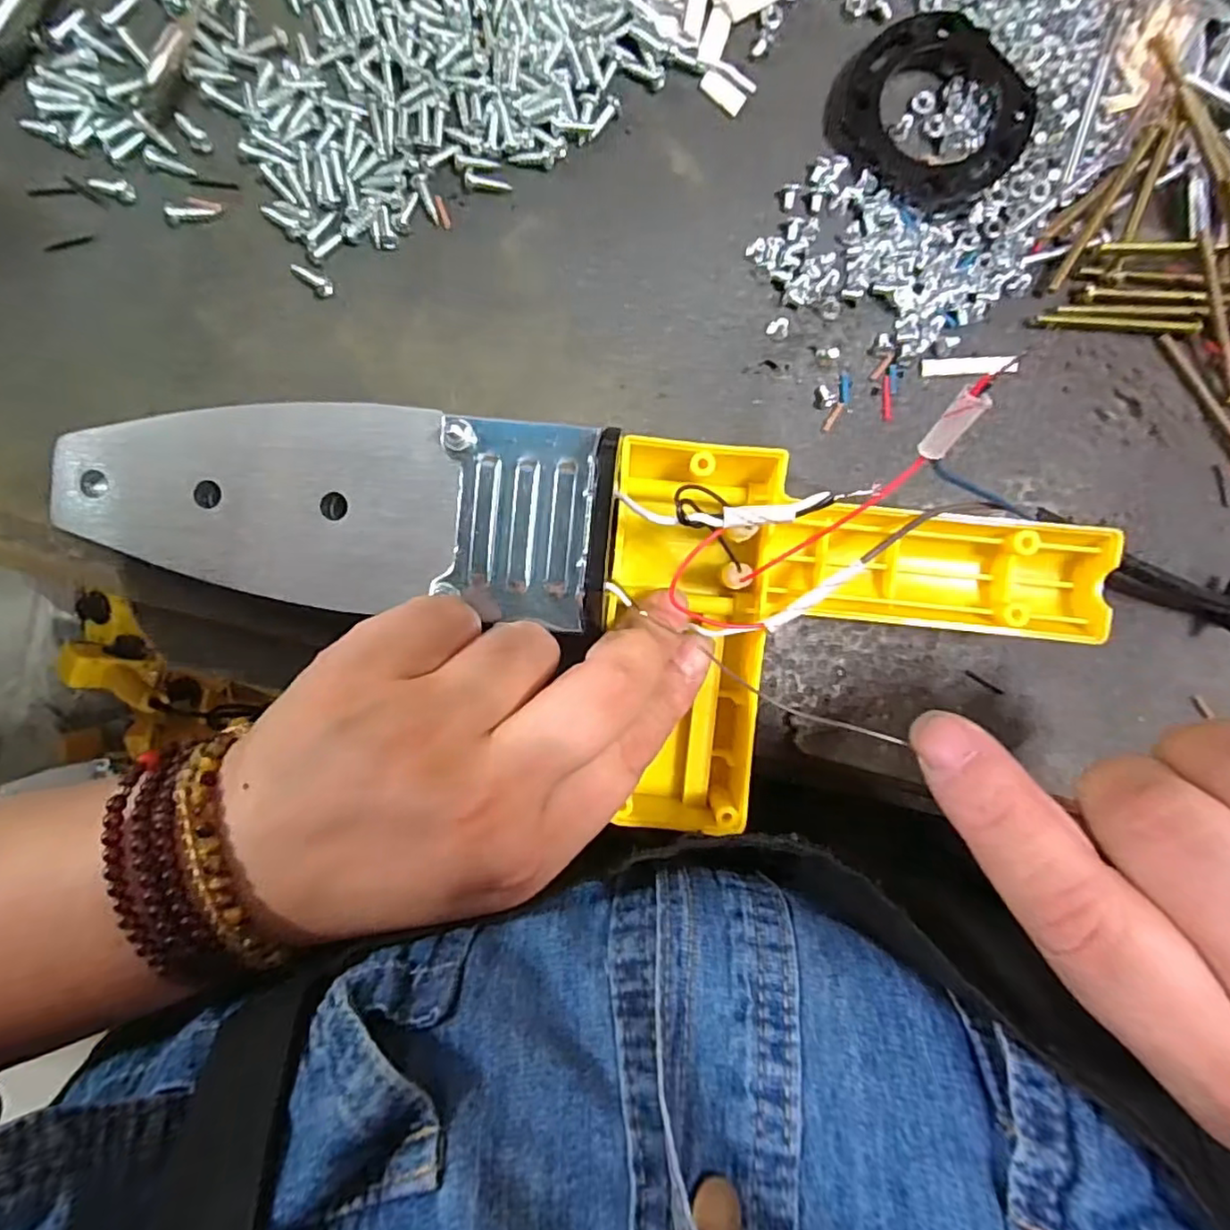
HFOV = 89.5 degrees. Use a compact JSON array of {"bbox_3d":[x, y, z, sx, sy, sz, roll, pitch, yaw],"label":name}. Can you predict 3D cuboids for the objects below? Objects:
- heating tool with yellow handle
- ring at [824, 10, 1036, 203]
[{"bbox_3d":[-0.012,0.004,0.183,0.298,0.047,0.115,9,94,-3],"label":"heating tool with yellow handle"},{"bbox_3d":[0.102,-0.162,0.195,0.059,0.012,0.053,37,93,-4],"label":"ring"}]

